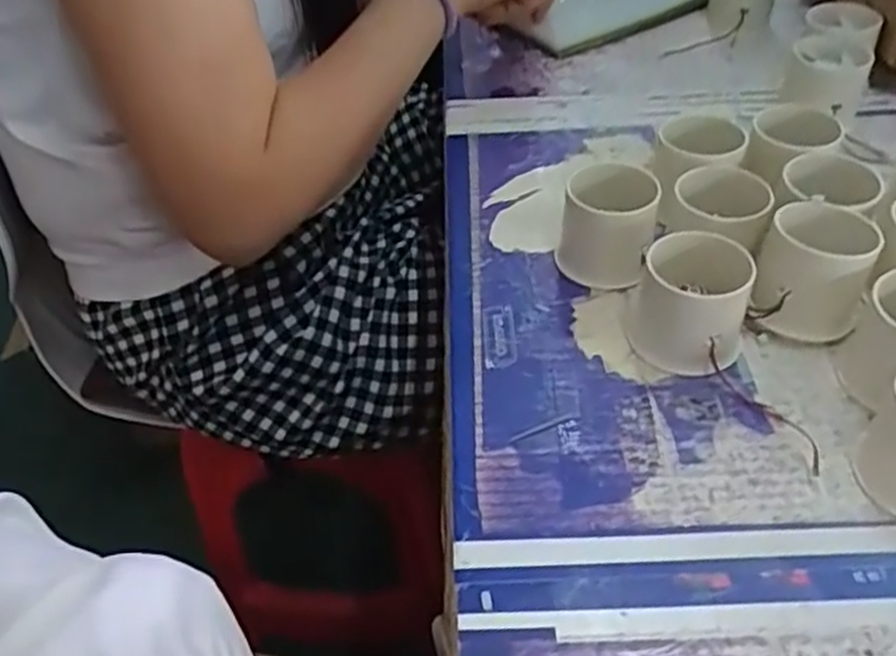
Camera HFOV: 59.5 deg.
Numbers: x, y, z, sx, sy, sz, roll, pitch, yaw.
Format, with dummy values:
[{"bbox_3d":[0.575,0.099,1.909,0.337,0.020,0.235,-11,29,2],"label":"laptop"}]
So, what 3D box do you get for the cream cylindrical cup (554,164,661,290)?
[{"bbox_3d":[0.087,-0.056,0.437,0.054,0.049,0.056,-3,44,3],"label":"cream cylindrical cup"}]

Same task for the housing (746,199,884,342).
[{"bbox_3d":[0.187,-0.029,0.401,0.053,0.052,0.059,12,47,17],"label":"housing"}]

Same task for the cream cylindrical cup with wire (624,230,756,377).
[{"bbox_3d":[0.120,-0.013,0.389,0.053,0.051,0.048,10,46,16],"label":"cream cylindrical cup with wire"}]

